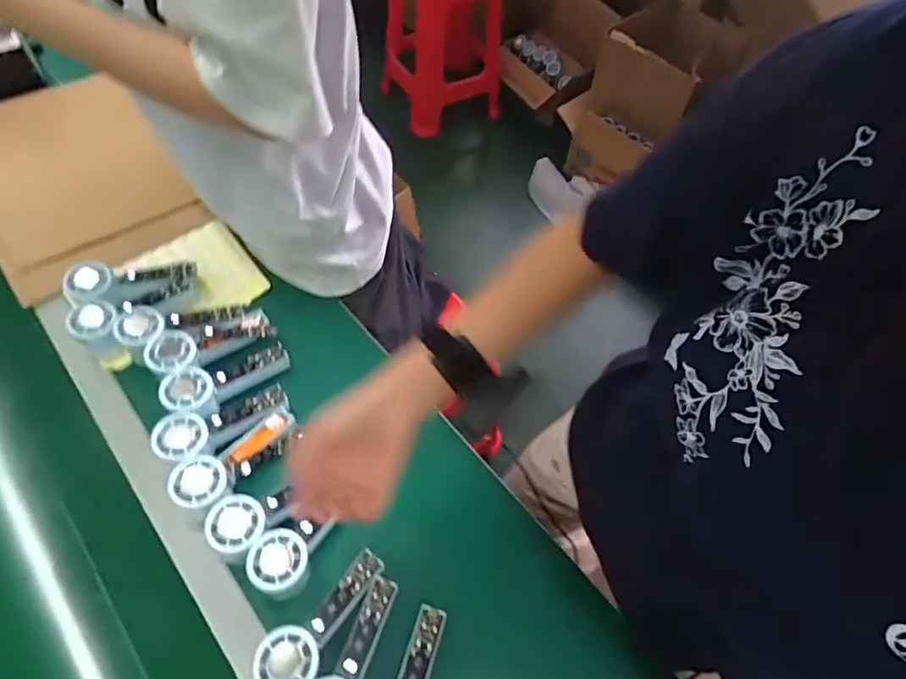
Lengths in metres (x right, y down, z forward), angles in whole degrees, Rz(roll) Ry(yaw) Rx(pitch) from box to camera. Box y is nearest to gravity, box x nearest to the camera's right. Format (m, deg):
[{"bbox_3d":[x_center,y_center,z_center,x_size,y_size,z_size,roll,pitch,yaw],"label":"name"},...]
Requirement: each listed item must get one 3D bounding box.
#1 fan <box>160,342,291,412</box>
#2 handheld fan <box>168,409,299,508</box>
[{"bbox_3d":[-0.281,0.048,0.661,0.150,0.034,0.060,-21,60,-33],"label":"fan"},{"bbox_3d":[-0.246,0.134,0.604,0.056,0.026,0.150,39,48,19],"label":"handheld fan"}]

